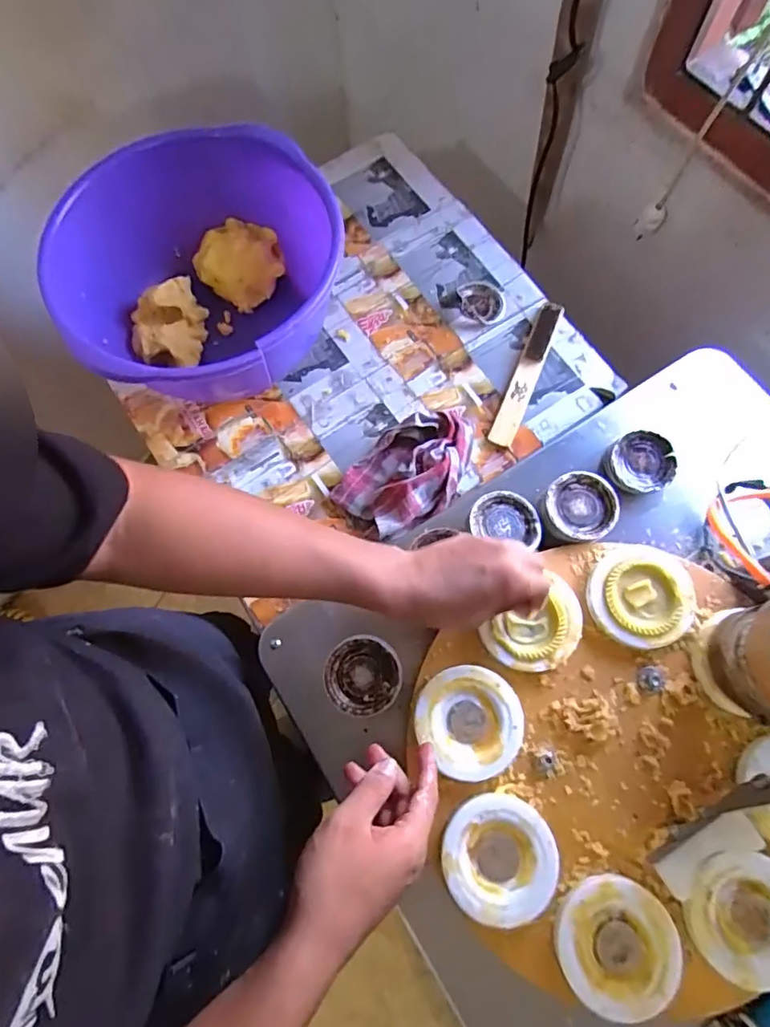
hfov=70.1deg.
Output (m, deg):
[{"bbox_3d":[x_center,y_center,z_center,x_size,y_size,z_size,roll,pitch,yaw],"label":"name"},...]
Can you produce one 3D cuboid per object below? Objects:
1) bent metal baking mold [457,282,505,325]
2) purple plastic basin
[{"bbox_3d":[0.138,-0.300,0.782,0.061,0.012,0.064,-1,73,2],"label":"bent metal baking mold"},{"bbox_3d":[-0.223,-0.285,0.702,0.339,0.174,0.330,-1,73,2],"label":"purple plastic basin"}]

